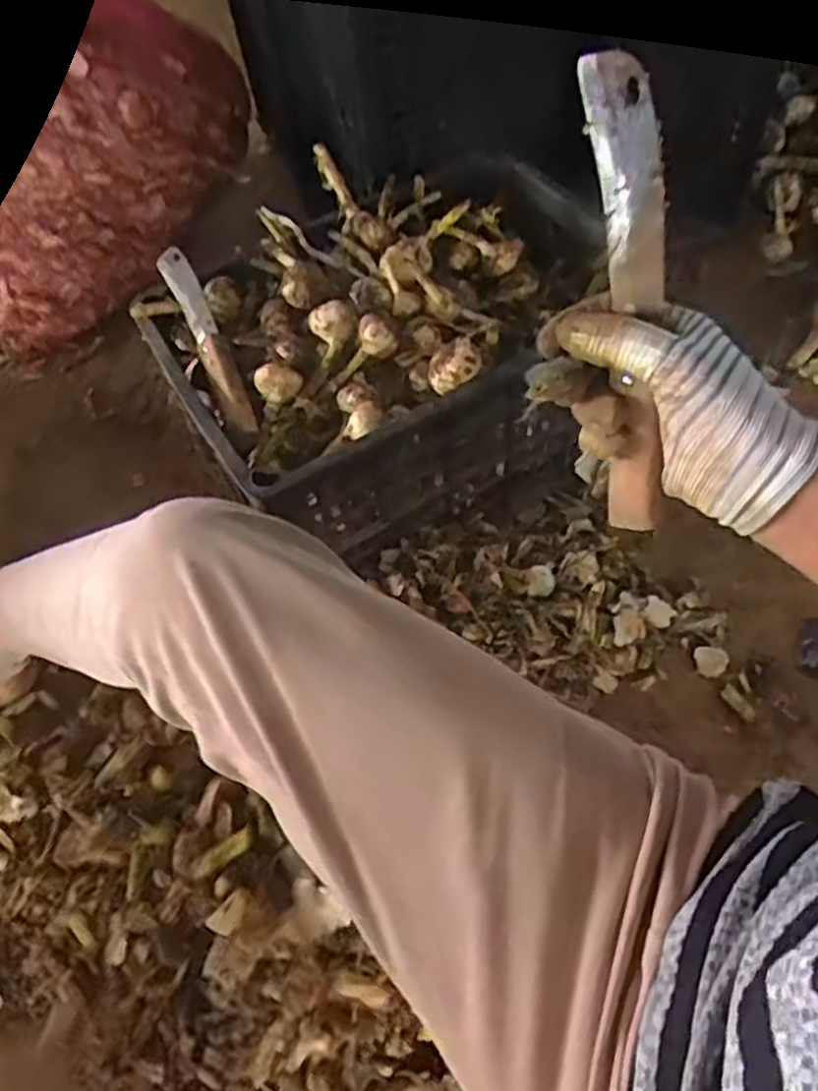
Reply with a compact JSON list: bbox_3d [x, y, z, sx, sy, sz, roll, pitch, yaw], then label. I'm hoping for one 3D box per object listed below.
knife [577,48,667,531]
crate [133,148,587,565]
[{"bbox_3d":[0.109,-0.112,0.368,0.028,0.223,0.035,-10,21,-5],"label":"knife"},{"bbox_3d":[-0.053,-0.177,0.762,0.342,0.204,0.320,-28,60,-15],"label":"crate"}]

